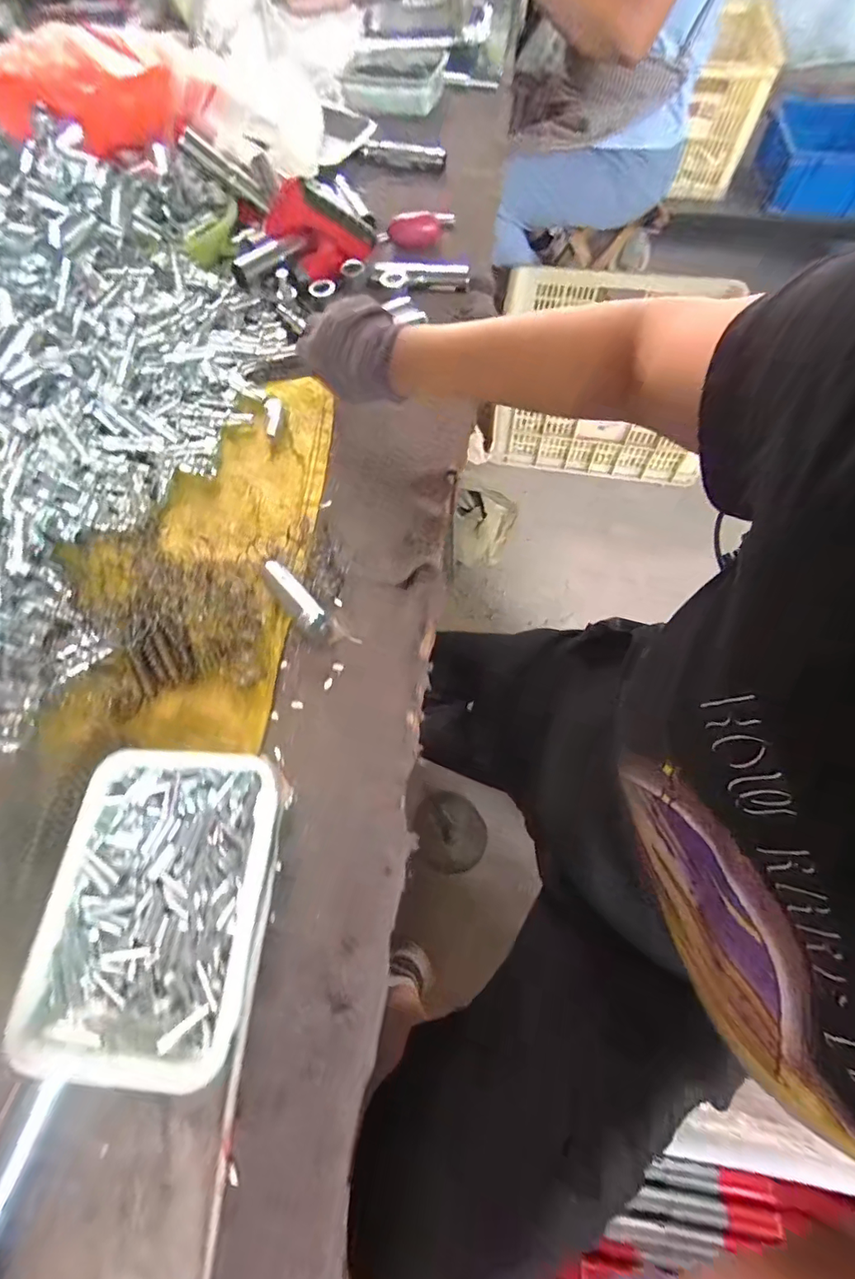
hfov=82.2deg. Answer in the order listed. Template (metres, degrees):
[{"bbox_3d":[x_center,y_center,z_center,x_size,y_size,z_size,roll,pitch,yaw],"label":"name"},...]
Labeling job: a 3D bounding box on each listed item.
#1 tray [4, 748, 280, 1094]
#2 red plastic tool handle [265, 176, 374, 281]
[{"bbox_3d":[-0.170,0.165,0.317,0.129,0.039,0.175,2,64,3],"label":"tray"},{"bbox_3d":[-0.133,-0.485,0.590,0.114,0.082,0.034,29,51,-26],"label":"red plastic tool handle"}]

